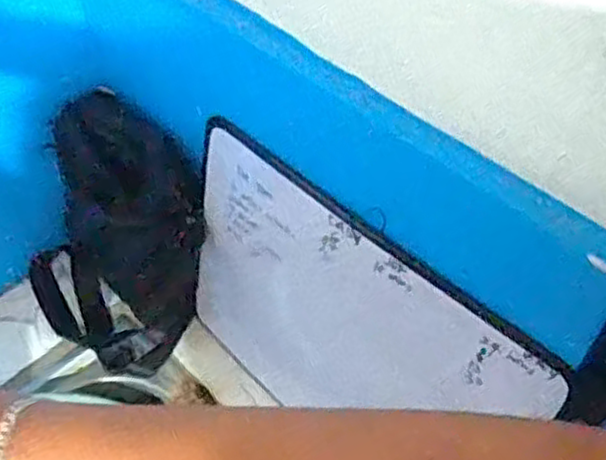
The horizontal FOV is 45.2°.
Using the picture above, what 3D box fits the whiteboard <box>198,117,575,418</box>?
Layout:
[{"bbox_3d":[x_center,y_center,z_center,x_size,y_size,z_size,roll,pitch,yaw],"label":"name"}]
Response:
[{"bbox_3d":[0.034,0.099,0.692,0.383,0.296,0.014,36,50,26],"label":"whiteboard"}]

